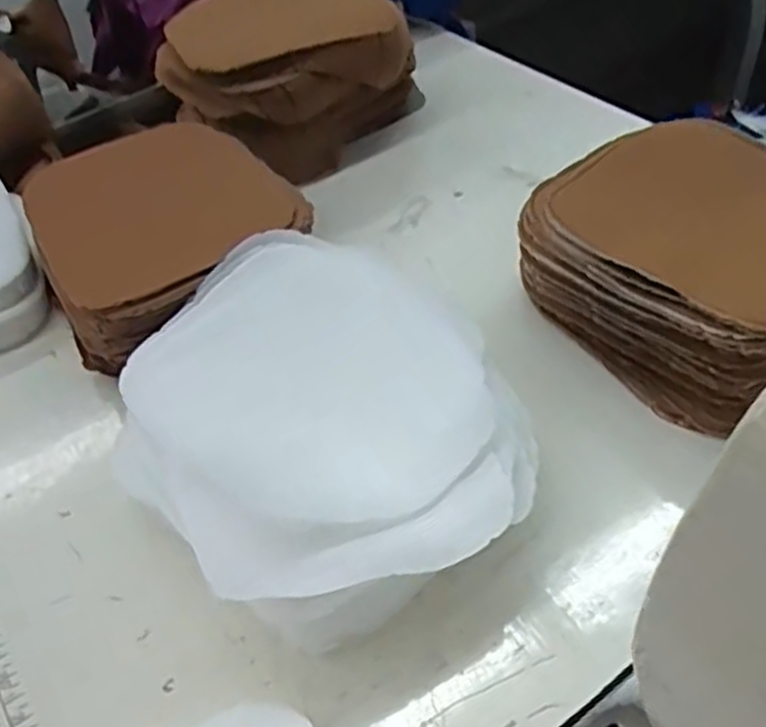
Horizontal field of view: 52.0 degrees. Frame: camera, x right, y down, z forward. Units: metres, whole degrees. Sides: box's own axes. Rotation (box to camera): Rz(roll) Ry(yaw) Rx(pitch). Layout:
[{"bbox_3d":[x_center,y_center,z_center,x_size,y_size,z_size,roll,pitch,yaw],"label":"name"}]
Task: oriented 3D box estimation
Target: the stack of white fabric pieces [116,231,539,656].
[{"bbox_3d":[-0.030,0.028,0.337,0.143,0.063,0.184,-30,50,-21],"label":"stack of white fabric pieces"}]

